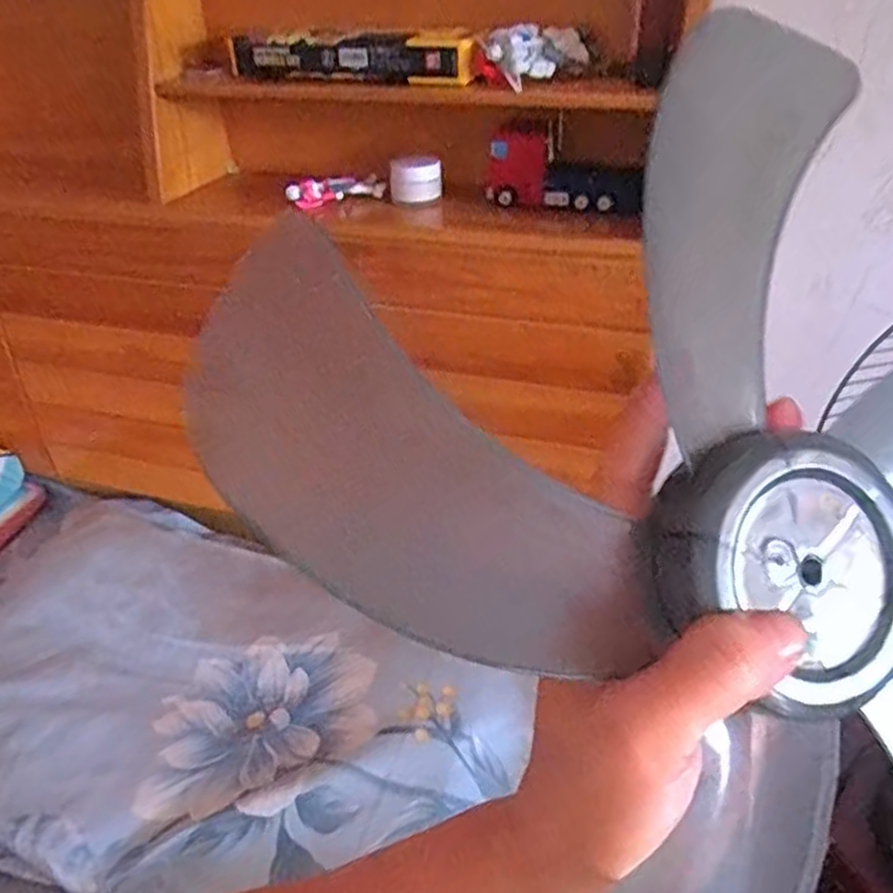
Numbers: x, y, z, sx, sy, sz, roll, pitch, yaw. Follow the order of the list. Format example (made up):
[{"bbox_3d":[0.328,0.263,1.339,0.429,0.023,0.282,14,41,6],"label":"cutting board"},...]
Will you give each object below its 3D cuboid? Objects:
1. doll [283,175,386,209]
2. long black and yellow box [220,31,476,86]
[{"bbox_3d":[-0.119,-0.277,0.791,0.107,0.028,0.027,-14,37,-16],"label":"doll"},{"bbox_3d":[-0.098,-0.387,0.730,0.266,0.040,0.050,13,38,21],"label":"long black and yellow box"}]

